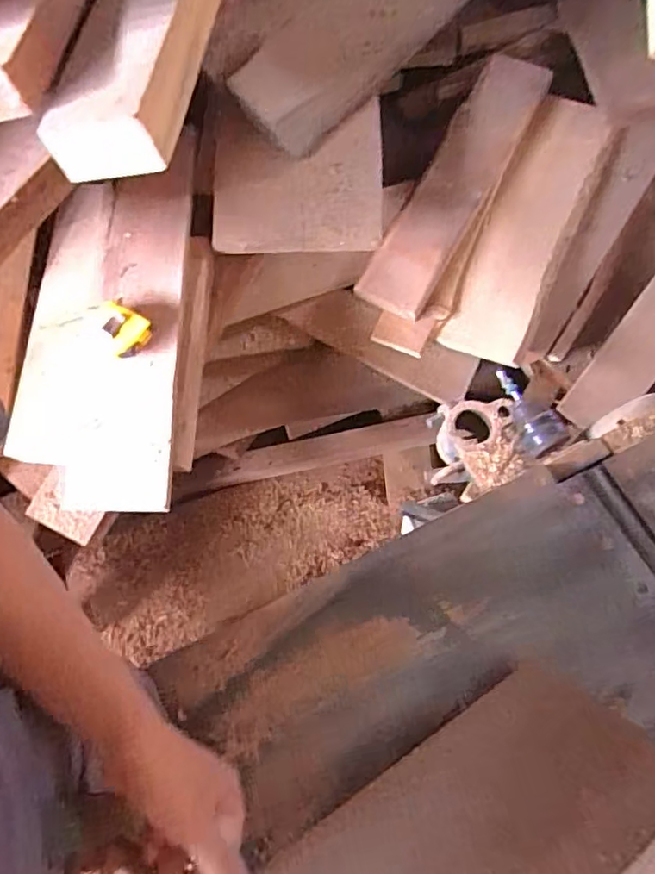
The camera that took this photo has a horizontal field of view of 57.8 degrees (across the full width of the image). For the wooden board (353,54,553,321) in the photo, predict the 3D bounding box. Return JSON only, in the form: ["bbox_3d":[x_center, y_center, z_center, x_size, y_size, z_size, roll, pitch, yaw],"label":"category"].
[{"bbox_3d":[0.248,-0.490,1.116,0.135,0.043,0.581,29,81,11],"label":"wooden board"}]

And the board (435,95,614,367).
[{"bbox_3d":[0.383,-0.407,1.129,0.148,0.030,0.560,24,80,8],"label":"board"}]

